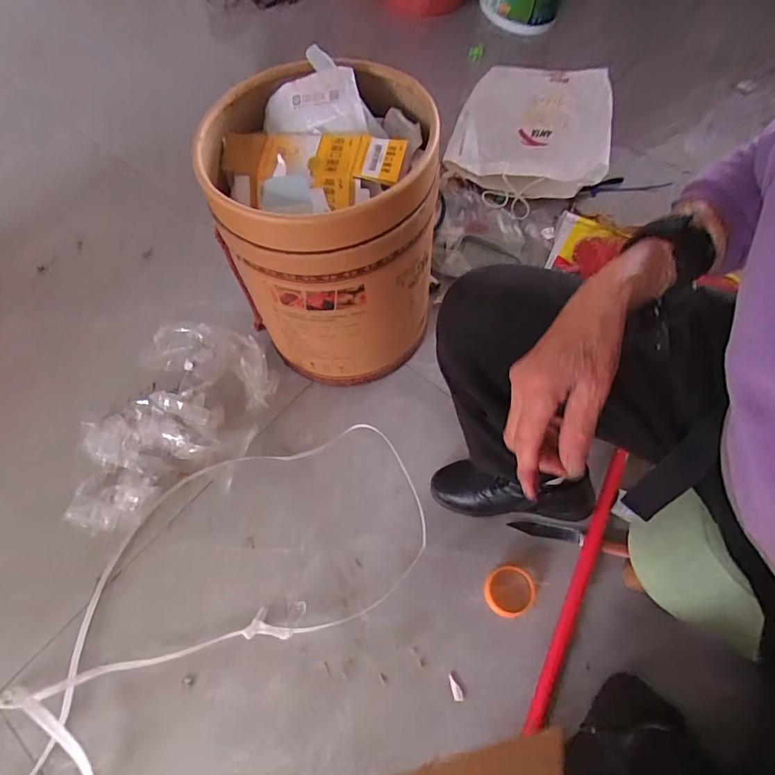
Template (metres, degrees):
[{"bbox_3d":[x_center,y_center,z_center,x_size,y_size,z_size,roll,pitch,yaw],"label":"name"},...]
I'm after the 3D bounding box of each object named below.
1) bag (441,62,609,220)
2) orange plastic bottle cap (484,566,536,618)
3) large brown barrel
[{"bbox_3d":[0.351,-0.589,1.122,0.318,0.100,0.432,13,64,8],"label":"bag"},{"bbox_3d":[0.184,0.308,0.731,0.073,0.028,0.070,-1,63,2],"label":"orange plastic bottle cap"},{"bbox_3d":[-0.086,-0.218,0.774,0.294,0.425,0.283,-1,63,2],"label":"large brown barrel"}]

